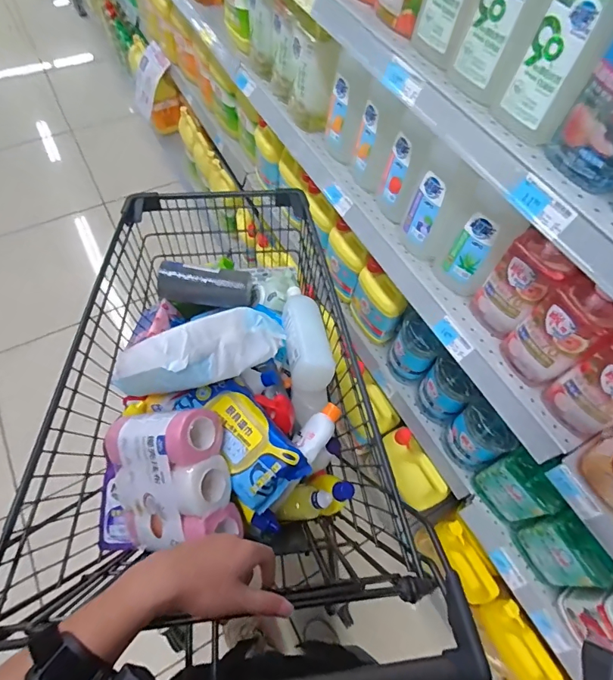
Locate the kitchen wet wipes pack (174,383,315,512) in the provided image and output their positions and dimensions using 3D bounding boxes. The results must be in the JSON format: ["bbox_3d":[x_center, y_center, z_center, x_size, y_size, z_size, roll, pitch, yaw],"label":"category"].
[{"bbox_3d":[-0.100,0.146,0.645,0.103,0.043,0.211,-35,68,-21],"label":"kitchen wet wipes pack"}]

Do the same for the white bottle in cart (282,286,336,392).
[{"bbox_3d":[-0.003,-0.025,0.835,0.079,0.078,0.246,-6,61,-7],"label":"white bottle in cart"}]

